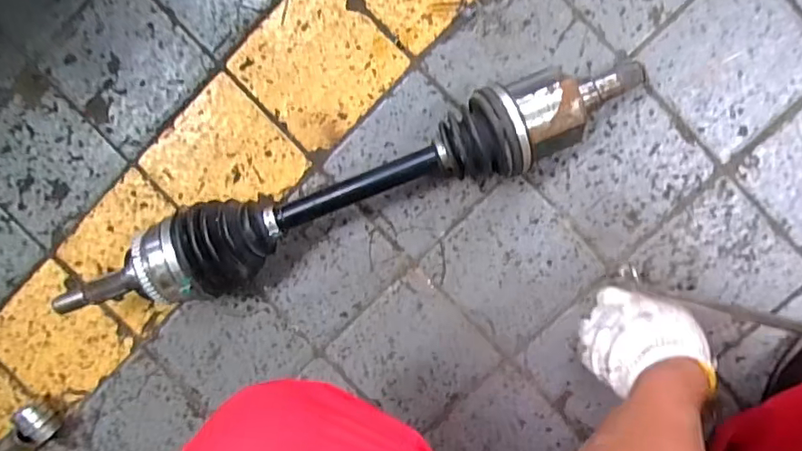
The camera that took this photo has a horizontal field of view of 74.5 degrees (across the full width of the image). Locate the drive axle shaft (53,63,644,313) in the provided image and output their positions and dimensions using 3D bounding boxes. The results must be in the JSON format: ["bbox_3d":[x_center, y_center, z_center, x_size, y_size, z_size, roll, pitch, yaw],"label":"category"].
[{"bbox_3d":[-0.063,-0.029,0.537,0.613,0.091,0.089,-23,95,6],"label":"drive axle shaft"}]

